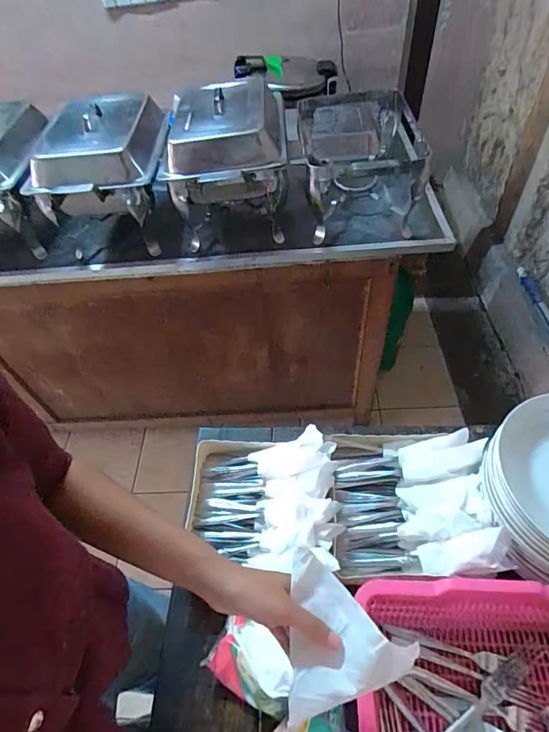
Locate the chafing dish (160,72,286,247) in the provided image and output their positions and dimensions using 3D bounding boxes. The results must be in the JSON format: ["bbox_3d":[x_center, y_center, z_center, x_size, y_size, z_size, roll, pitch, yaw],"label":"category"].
[{"bbox_3d":[-0.088,-0.457,0.907,0.222,0.208,0.317,0,52,5],"label":"chafing dish"}]

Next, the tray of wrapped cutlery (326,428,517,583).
[{"bbox_3d":[0.191,0.191,0.600,0.209,0.089,0.204,0,52,5],"label":"tray of wrapped cutlery"}]

